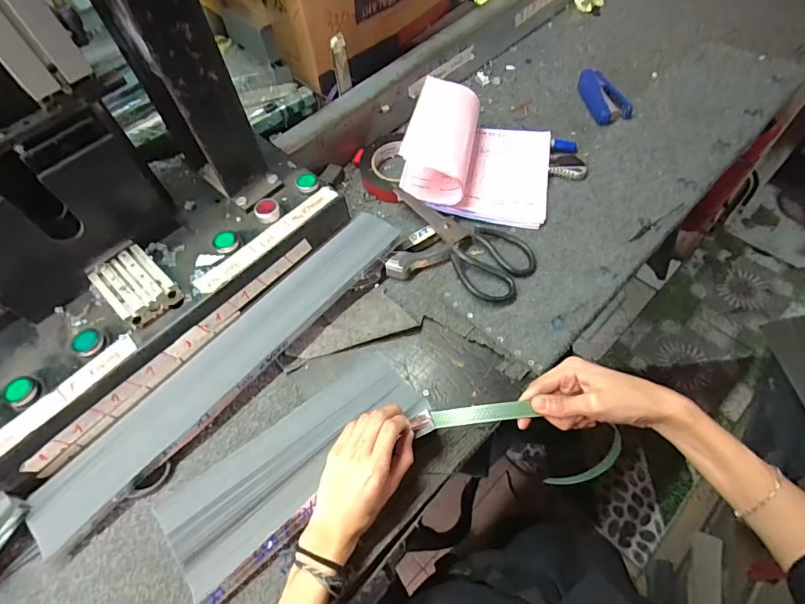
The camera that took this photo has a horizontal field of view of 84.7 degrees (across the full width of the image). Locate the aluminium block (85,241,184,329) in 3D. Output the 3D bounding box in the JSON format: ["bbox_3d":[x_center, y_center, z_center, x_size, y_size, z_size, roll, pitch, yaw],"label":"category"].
[{"bbox_3d":[-0.288,-0.019,0.478,0.094,0.030,0.058,38,69,24],"label":"aluminium block"}]

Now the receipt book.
[{"bbox_3d":[0.109,-0.206,0.600,0.196,0.078,0.162,7,60,9],"label":"receipt book"}]

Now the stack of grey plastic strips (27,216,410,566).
[{"bbox_3d":[-0.181,0.061,0.483,0.061,0.024,0.458,39,69,24],"label":"stack of grey plastic strips"}]

